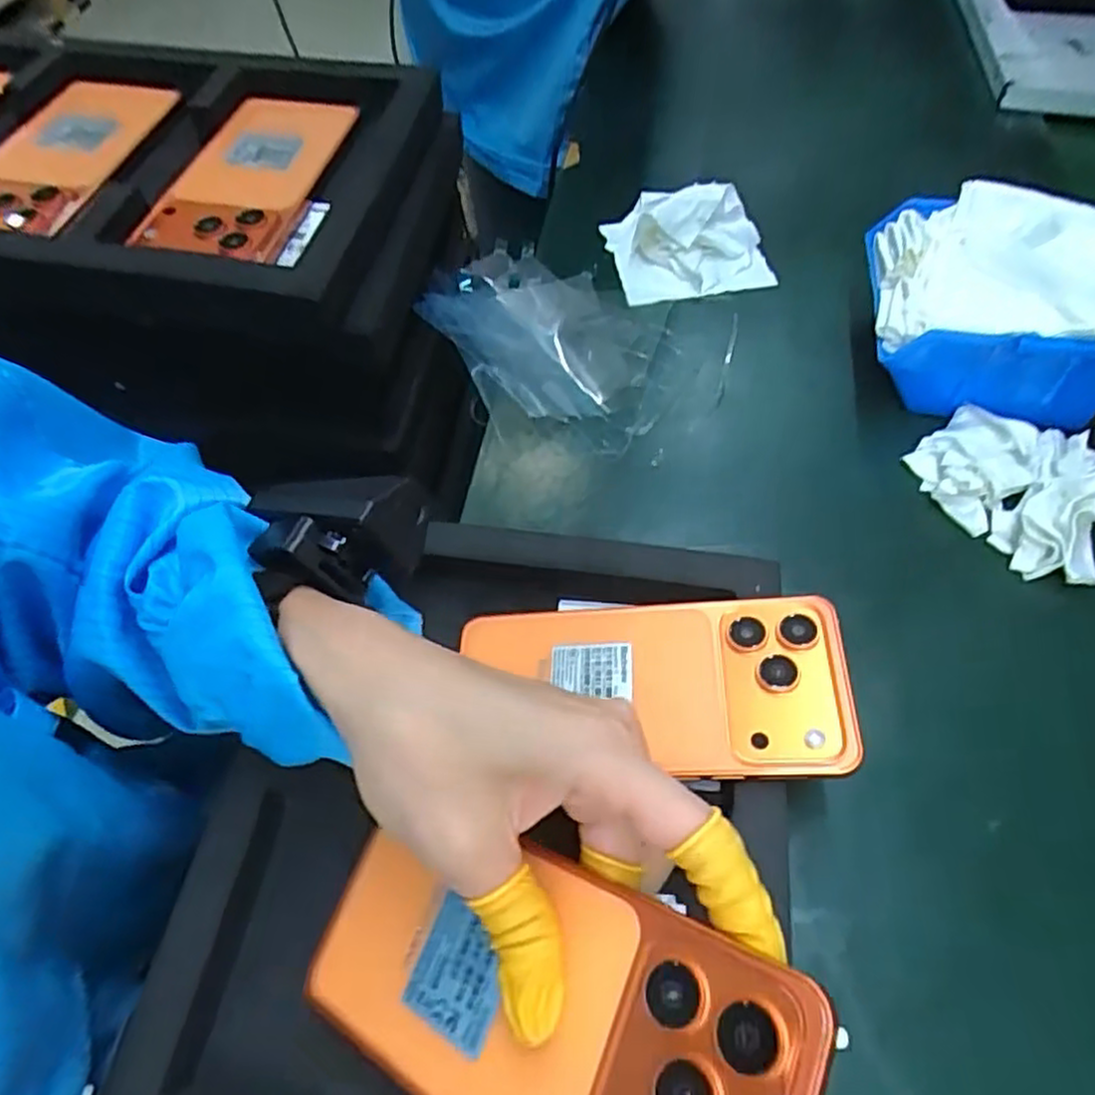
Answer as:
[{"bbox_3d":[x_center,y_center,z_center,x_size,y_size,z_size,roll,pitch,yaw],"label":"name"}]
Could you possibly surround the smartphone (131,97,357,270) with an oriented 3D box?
[{"bbox_3d":[-0.169,-0.207,0.410,0.076,0.015,0.157,11,58,7],"label":"smartphone"}]

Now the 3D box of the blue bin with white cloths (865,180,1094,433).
[{"bbox_3d":[0.260,-0.136,0.426,0.141,0.089,0.119,13,59,8],"label":"blue bin with white cloths"}]

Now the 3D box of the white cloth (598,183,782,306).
[{"bbox_3d":[0.098,-0.221,0.511,0.100,0.048,0.092,-12,58,-7],"label":"white cloth"}]

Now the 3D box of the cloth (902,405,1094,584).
[{"bbox_3d":[0.256,-0.035,0.389,0.081,0.034,0.104,-29,62,-17],"label":"cloth"}]

